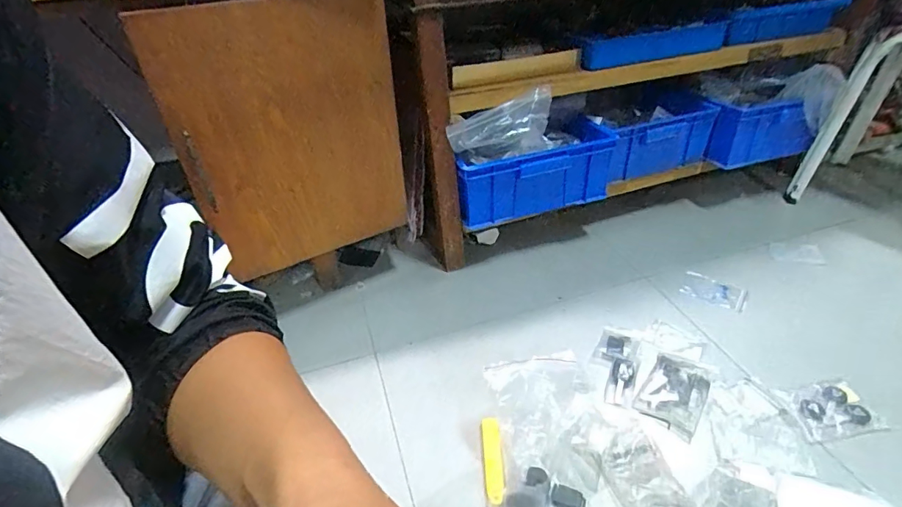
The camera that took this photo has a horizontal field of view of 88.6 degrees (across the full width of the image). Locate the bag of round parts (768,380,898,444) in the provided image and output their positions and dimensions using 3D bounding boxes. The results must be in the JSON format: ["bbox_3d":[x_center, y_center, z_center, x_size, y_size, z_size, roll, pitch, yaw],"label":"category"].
[{"bbox_3d":[0.593,0.244,0.723,0.125,0.017,0.085,-6,37,-2],"label":"bag of round parts"}]

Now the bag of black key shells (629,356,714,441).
[{"bbox_3d":[0.364,0.227,0.753,0.090,0.011,0.136,23,45,32],"label":"bag of black key shells"}]

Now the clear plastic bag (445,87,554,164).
[{"bbox_3d":[0.096,-0.233,0.877,0.209,0.104,0.064,-19,39,-18],"label":"clear plastic bag"}]

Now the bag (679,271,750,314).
[{"bbox_3d":[0.537,0.075,0.944,0.120,0.016,0.070,24,45,34],"label":"bag"}]

